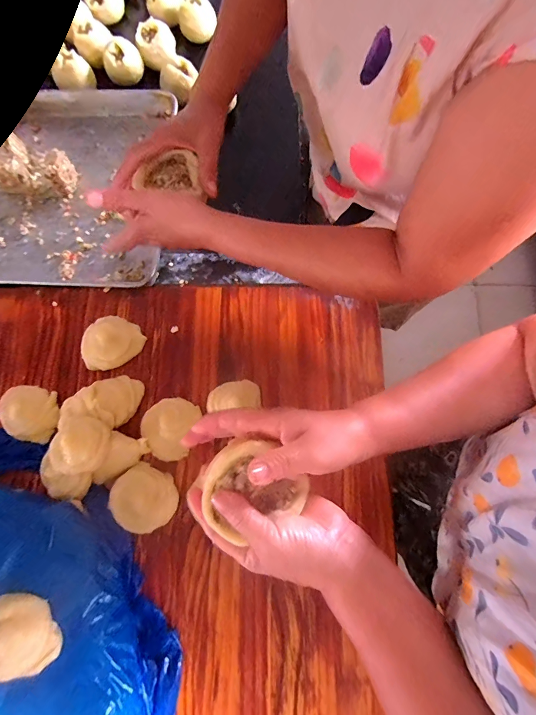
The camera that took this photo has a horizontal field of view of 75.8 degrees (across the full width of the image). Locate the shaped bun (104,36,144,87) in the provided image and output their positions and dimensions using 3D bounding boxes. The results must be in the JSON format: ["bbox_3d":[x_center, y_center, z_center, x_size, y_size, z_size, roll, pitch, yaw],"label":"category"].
[{"bbox_3d":[-0.296,-0.599,0.700,0.074,0.056,0.063,-26,77,-4],"label":"shaped bun"}]

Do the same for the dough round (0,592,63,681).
[{"bbox_3d":[-0.274,0.301,0.363,0.074,0.036,0.086,-36,78,-8],"label":"dough round"}]

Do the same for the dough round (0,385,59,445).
[{"bbox_3d":[-0.357,0.083,0.517,0.086,0.028,0.077,13,77,5],"label":"dough round"}]

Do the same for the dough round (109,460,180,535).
[{"bbox_3d":[-0.174,0.197,0.482,0.083,0.018,0.087,0,77,2],"label":"dough round"}]

